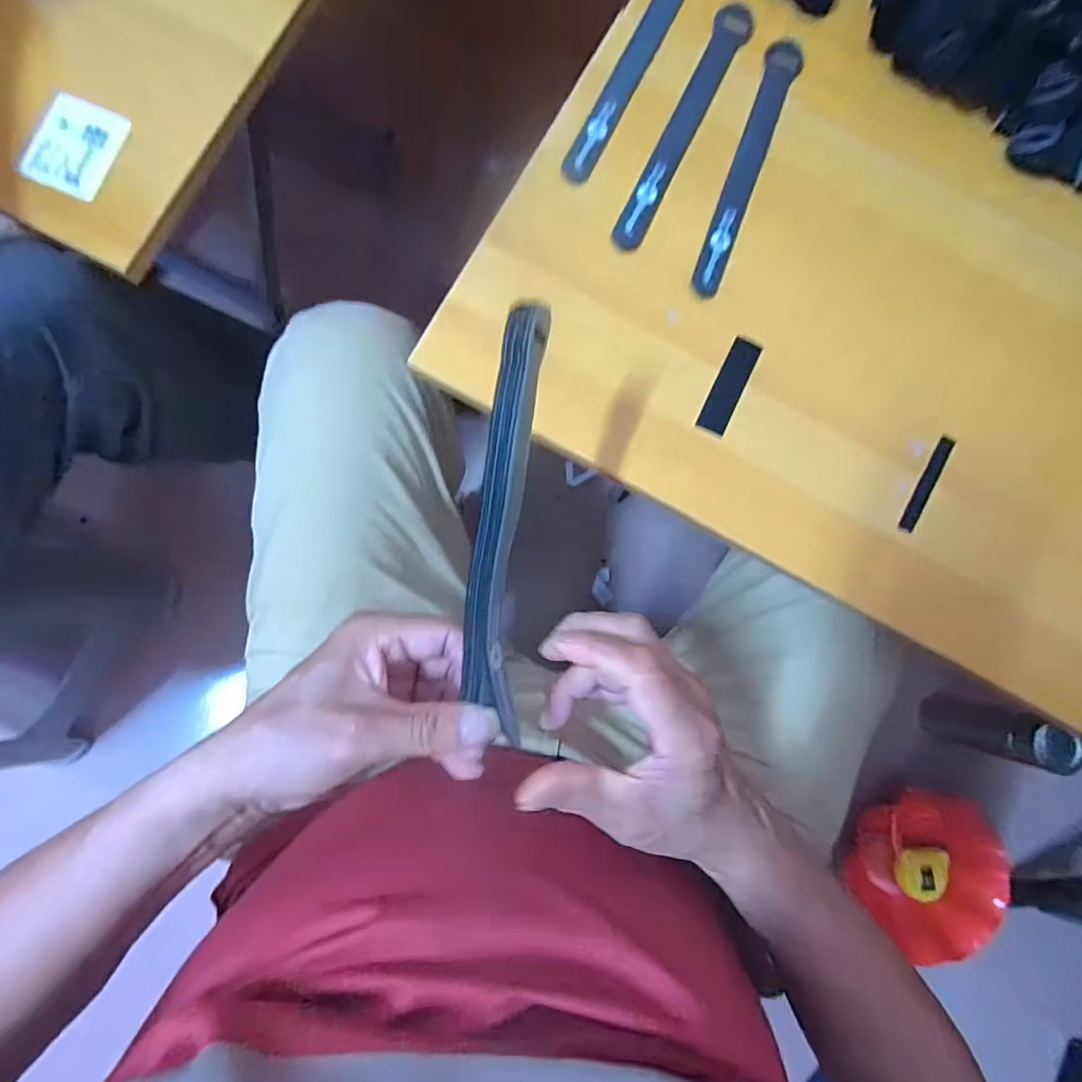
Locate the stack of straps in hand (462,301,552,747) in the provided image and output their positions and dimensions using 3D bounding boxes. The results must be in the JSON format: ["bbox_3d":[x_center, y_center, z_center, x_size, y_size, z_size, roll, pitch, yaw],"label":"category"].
[{"bbox_3d":[-0.016,-0.005,0.251,0.027,0.020,0.187,7,98,-1],"label":"stack of straps in hand"}]

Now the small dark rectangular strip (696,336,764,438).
[{"bbox_3d":[0.123,-0.101,0.363,0.019,0.004,0.068,26,83,0],"label":"small dark rectangular strip"}]

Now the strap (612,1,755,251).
[{"bbox_3d":[0.097,-0.282,0.379,0.025,0.006,0.195,24,82,0],"label":"strap"}]

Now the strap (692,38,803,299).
[{"bbox_3d":[0.140,-0.252,0.373,0.024,0.006,0.194,19,83,-1],"label":"strap"}]

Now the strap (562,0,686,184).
[{"bbox_3d":[0.064,-0.328,0.381,0.023,0.007,0.198,27,83,0],"label":"strap"}]

